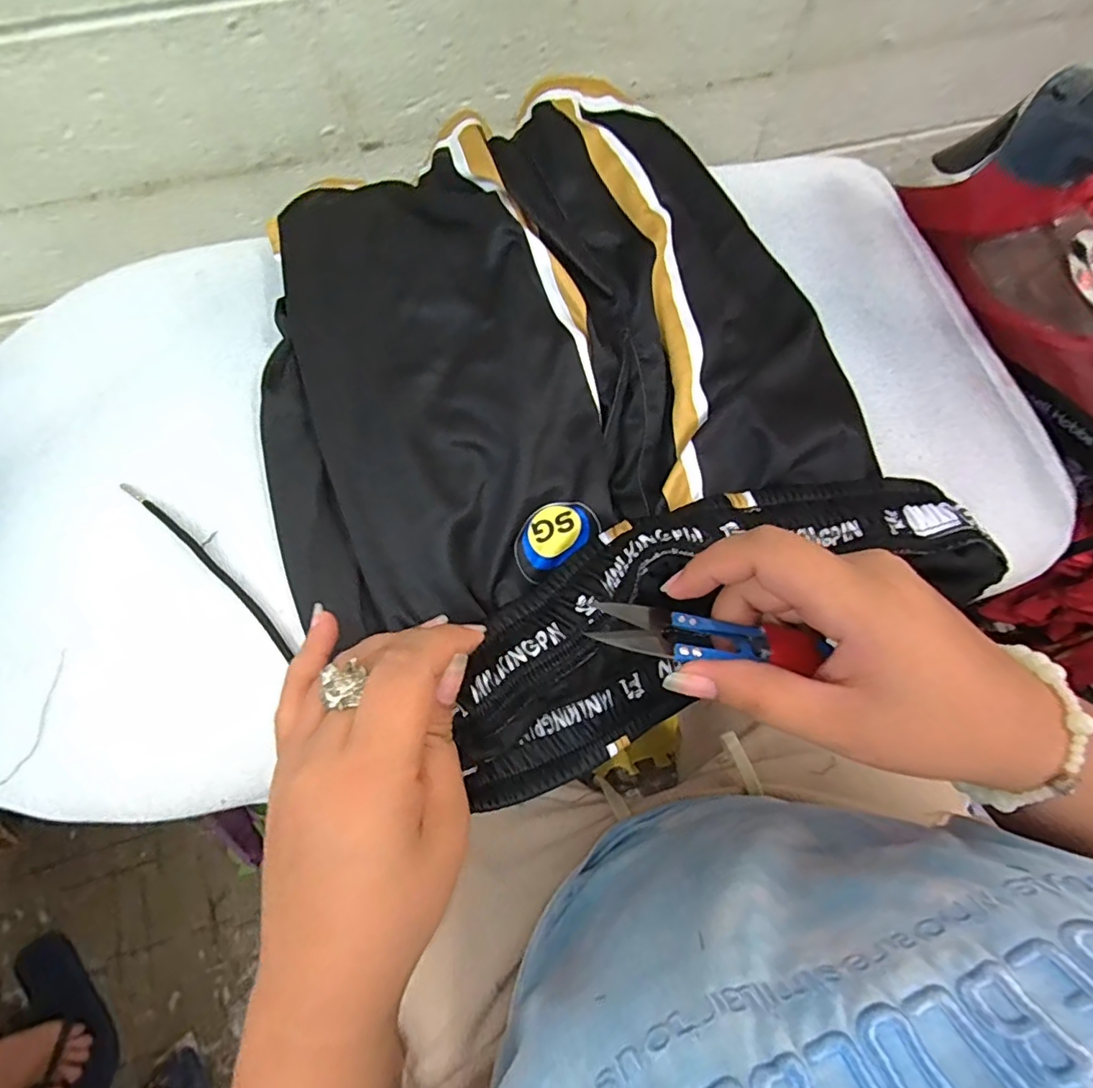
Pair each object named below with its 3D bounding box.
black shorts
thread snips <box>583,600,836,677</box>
[{"bbox_3d":[0.007,-0.090,0.306,0.313,0.061,0.371,-19,73,-7],"label":"black shorts"},{"bbox_3d":[0.065,0.039,0.230,0.089,0.016,0.022,6,71,8],"label":"thread snips"}]

